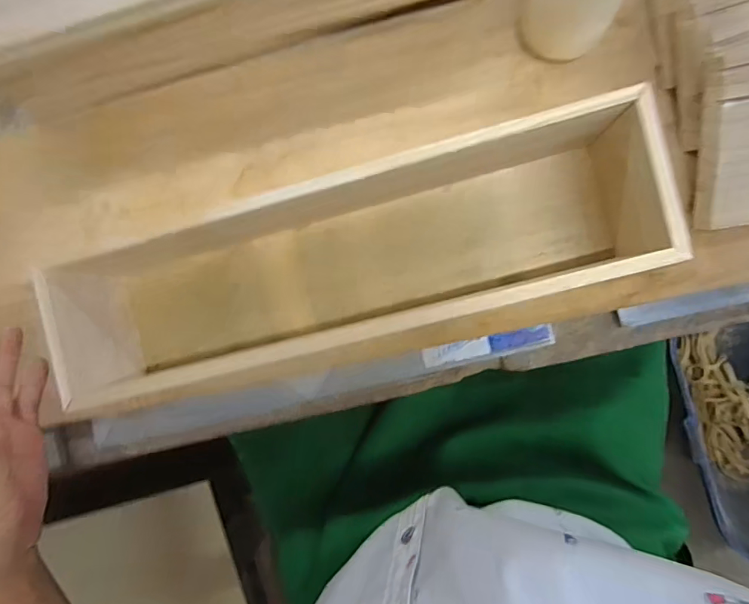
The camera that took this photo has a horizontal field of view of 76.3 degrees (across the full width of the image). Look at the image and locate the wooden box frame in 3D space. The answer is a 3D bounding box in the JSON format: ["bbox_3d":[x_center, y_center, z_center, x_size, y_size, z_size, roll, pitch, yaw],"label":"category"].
[{"bbox_3d":[-0.013,-0.023,0.325,0.394,0.089,0.110,-15,90,6],"label":"wooden box frame"}]

